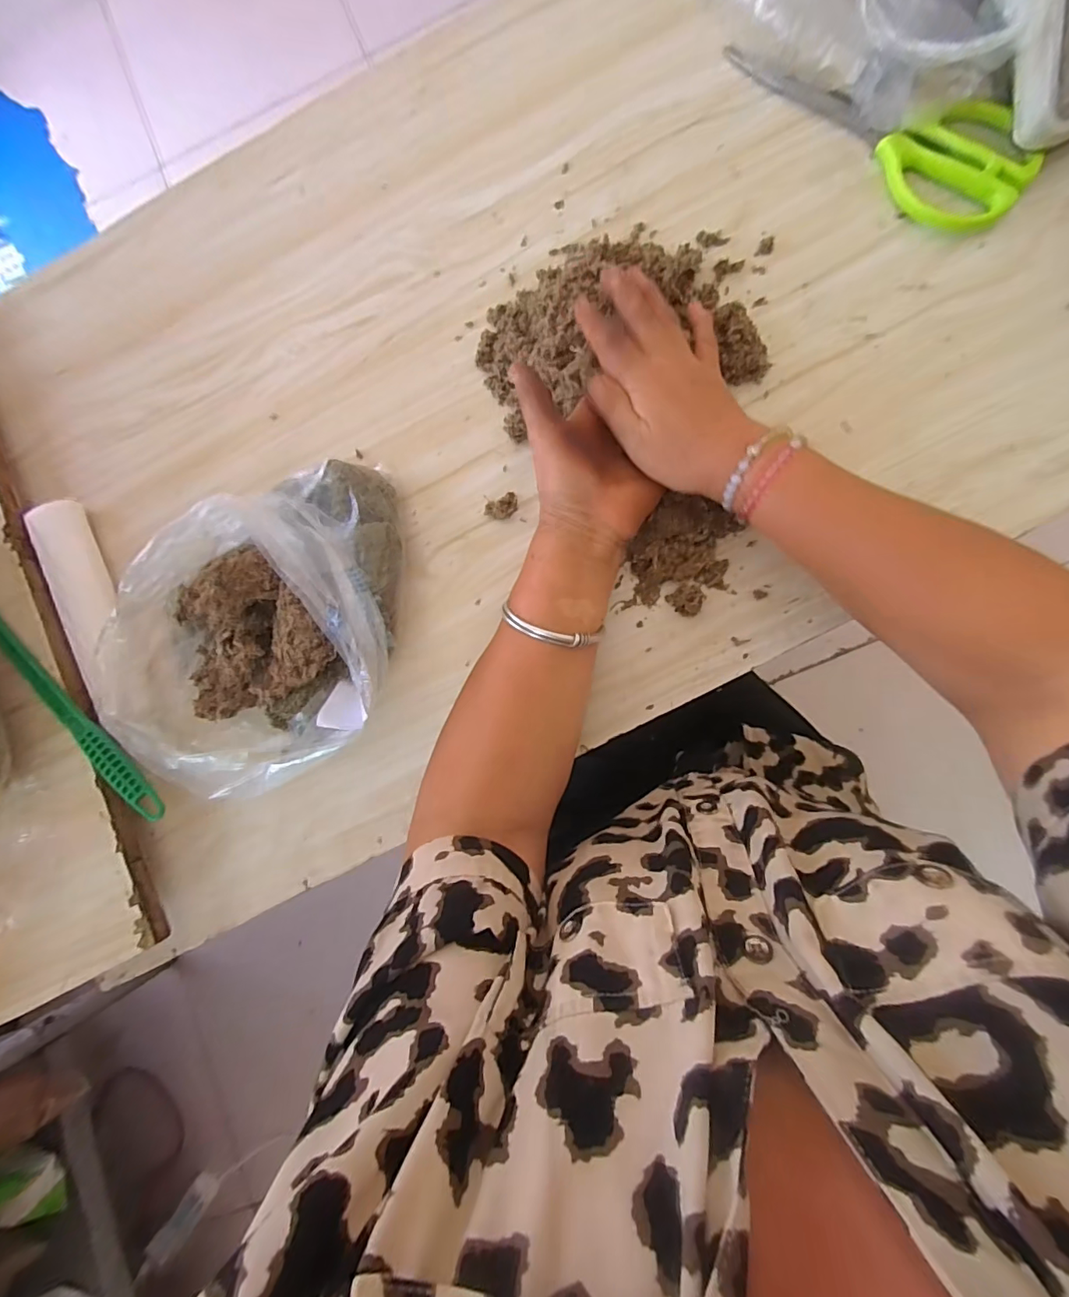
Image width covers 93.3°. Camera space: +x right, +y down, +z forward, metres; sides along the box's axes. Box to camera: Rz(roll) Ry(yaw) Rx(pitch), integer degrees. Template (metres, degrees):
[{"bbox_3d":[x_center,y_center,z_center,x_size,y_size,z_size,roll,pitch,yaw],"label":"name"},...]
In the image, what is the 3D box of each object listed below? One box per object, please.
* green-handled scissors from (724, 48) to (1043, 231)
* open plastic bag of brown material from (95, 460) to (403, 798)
[{"bbox_3d":[0.265,-0.407,0.382,0.086,0.012,0.237,-43,82,1],"label":"green-handled scissors"},{"bbox_3d":[-0.202,-0.016,0.364,0.212,0.087,0.225,-8,84,6],"label":"open plastic bag of brown material"}]

